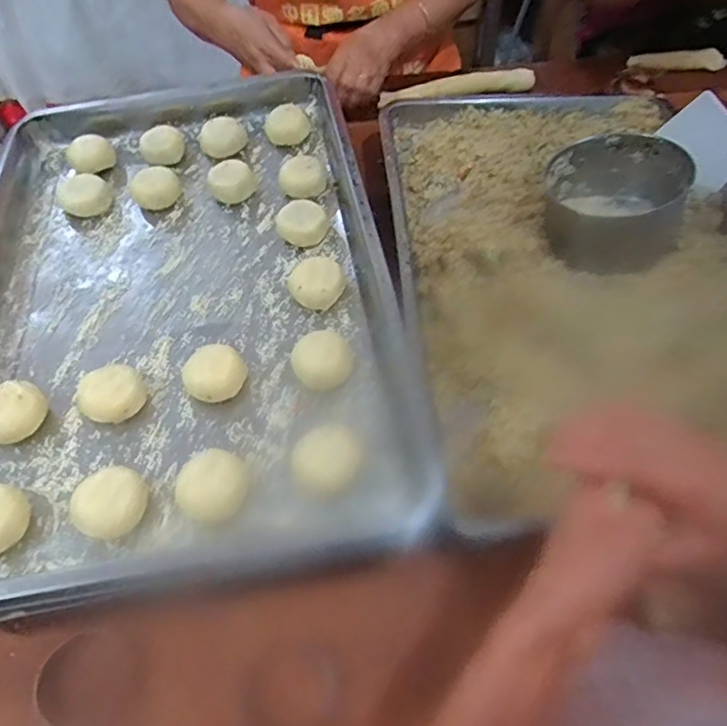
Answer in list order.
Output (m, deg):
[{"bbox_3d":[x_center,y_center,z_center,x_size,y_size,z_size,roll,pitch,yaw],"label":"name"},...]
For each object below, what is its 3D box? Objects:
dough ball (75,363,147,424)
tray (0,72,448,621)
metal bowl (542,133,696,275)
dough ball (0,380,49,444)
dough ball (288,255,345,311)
[{"bbox_3d":[-0.209,0.025,0.474,0.051,0.023,0.043,-38,61,-22],"label":"dough ball"},{"bbox_3d":[-0.187,-0.090,0.571,0.406,0.067,0.621,-12,55,-5],"label":"tray"},{"bbox_3d":[0.264,-0.163,0.605,0.138,0.088,0.138,-1,55,2],"label":"metal bowl"},{"bbox_3d":[-0.286,0.038,0.461,0.042,0.029,0.052,31,62,22],"label":"dough ball"},{"bbox_3d":[-0.042,-0.076,0.536,0.044,0.031,0.040,-1,55,2],"label":"dough ball"}]

